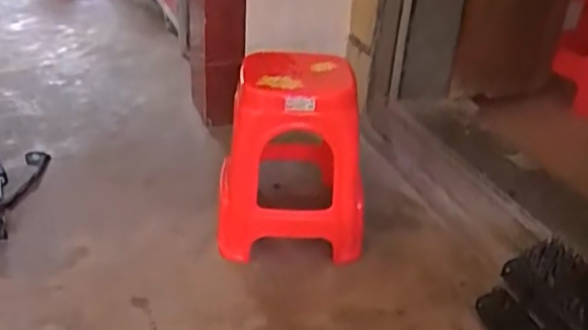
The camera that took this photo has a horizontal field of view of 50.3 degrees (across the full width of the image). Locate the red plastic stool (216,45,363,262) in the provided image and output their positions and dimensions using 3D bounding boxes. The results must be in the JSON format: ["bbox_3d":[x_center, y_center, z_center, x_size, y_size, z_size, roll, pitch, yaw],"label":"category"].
[{"bbox_3d":[0.009,-0.031,1.654,0.367,0.462,0.350,5,28,2],"label":"red plastic stool"}]

